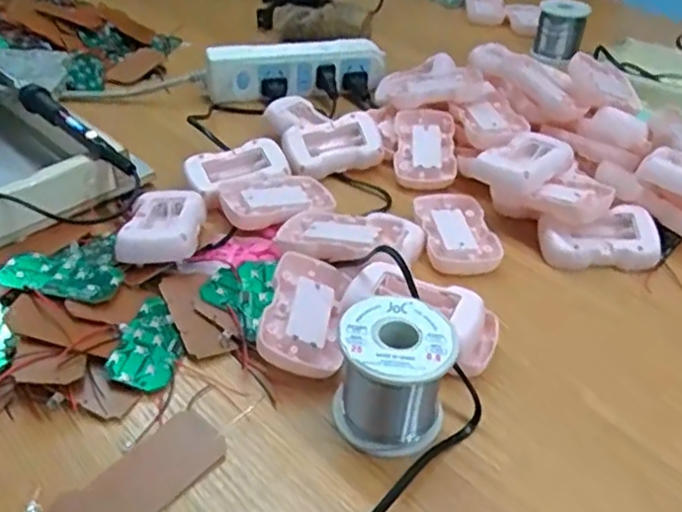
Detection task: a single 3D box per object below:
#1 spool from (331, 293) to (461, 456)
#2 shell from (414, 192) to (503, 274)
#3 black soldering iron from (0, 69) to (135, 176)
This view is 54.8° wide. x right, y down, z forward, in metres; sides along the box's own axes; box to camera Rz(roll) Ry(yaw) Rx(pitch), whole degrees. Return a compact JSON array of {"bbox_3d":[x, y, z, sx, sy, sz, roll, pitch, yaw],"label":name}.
[{"bbox_3d":[0.029,0.065,0.364,0.061,0.063,0.058,10,40,7],"label":"spool"},{"bbox_3d":[0.090,-0.020,0.514,0.053,0.012,0.093,-4,40,-9],"label":"shell"},{"bbox_3d":[-0.234,-0.118,0.543,0.224,0.024,0.024,33,47,32],"label":"black soldering iron"}]

